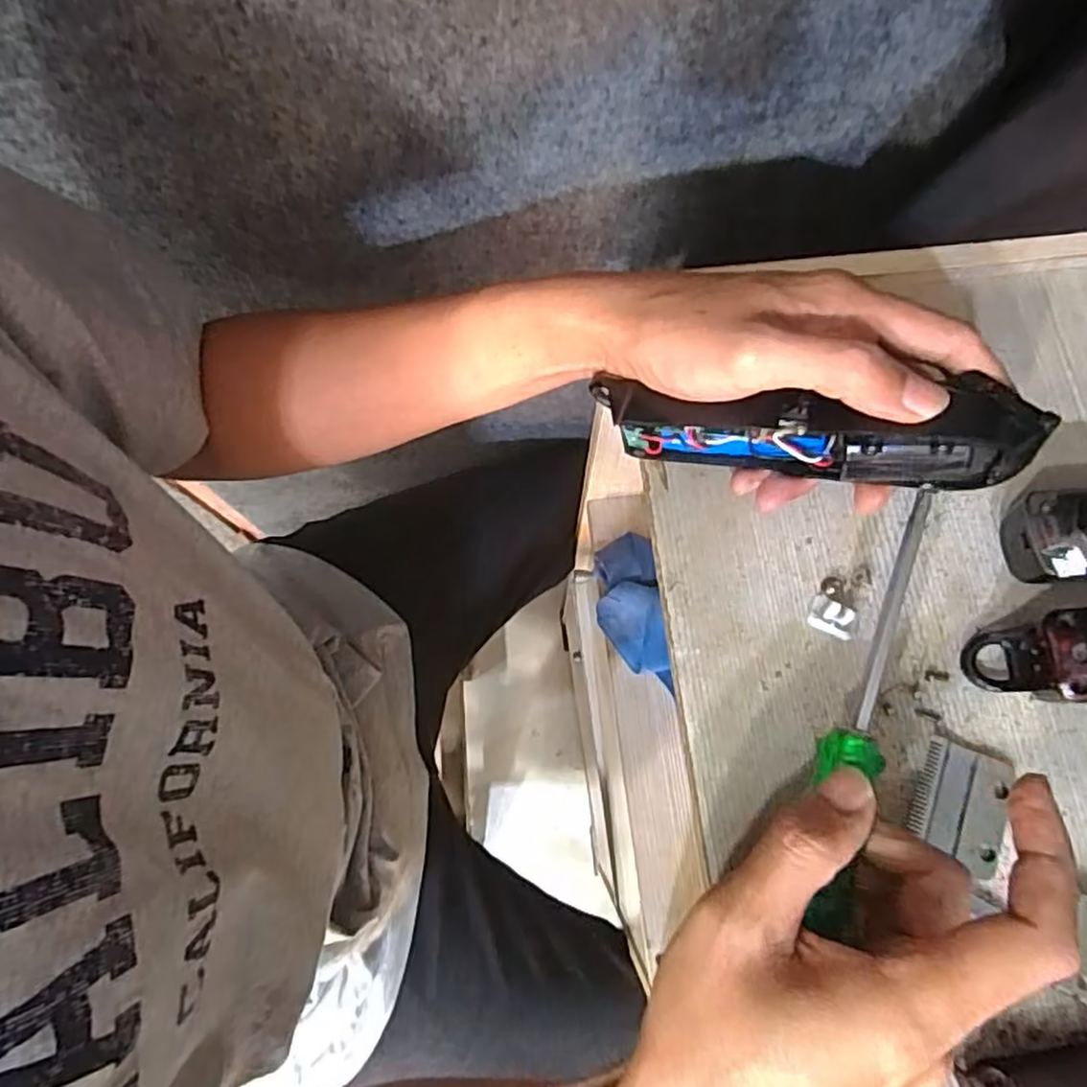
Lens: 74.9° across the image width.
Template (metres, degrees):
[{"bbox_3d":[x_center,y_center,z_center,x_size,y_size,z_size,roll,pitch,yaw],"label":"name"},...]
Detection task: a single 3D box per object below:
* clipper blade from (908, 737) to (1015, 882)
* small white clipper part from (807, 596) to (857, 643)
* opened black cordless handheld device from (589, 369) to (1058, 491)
[{"bbox_3d":[0.165,0.103,0.280,0.035,0.005,0.044,21,75,5],"label":"clipper blade"},{"bbox_3d":[0.123,0.031,0.300,0.018,0.010,0.014,30,76,7],"label":"small white clipper part"},{"bbox_3d":[0.104,-0.048,0.285,0.157,0.048,0.030,7,73,22],"label":"opened black cordless handheld device"}]

